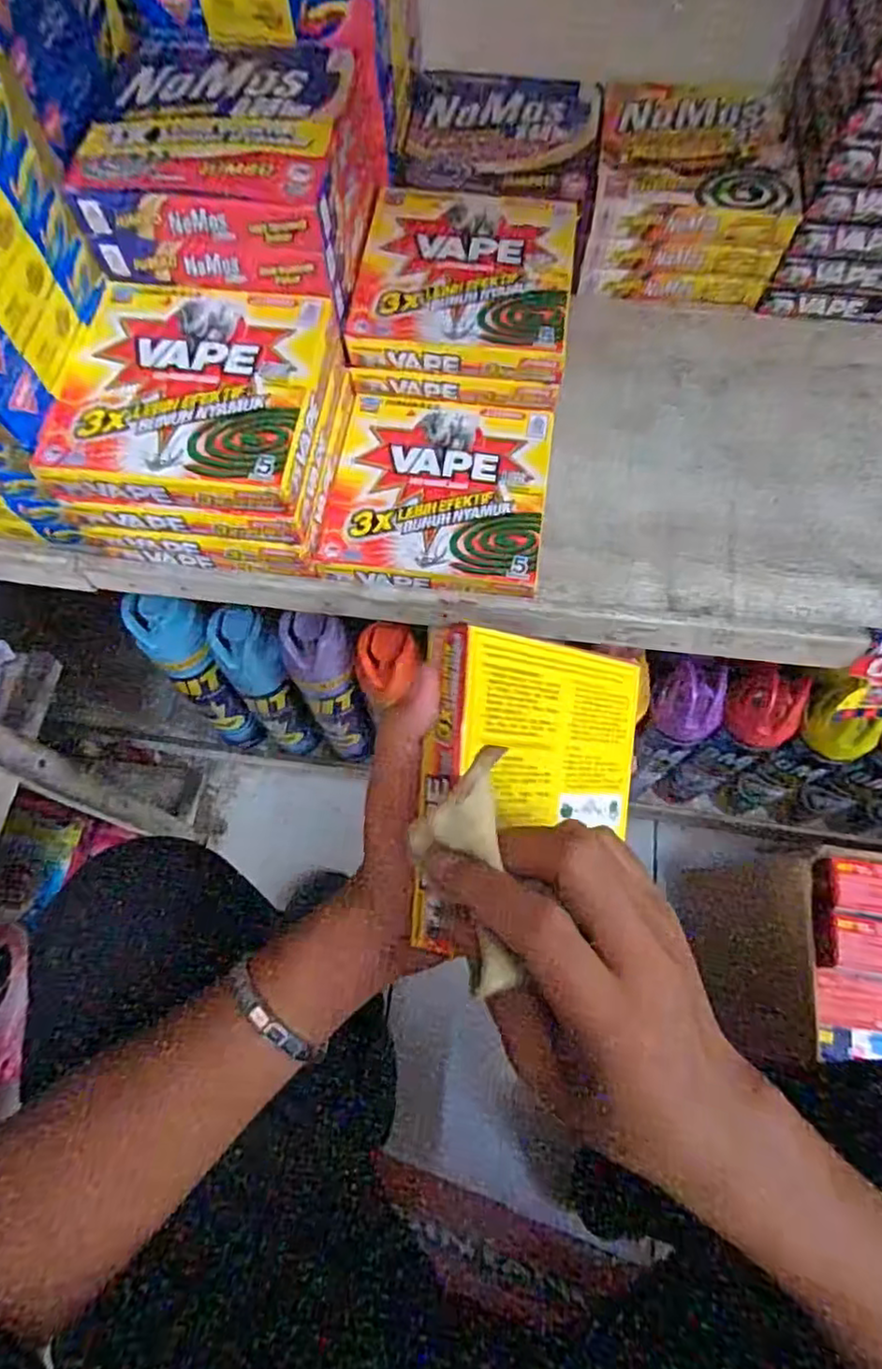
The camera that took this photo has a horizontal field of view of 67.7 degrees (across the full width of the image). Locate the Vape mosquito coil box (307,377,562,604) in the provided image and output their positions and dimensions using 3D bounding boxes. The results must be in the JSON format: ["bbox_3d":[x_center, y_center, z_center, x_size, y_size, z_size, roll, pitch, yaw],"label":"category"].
[{"bbox_3d":[-0.002,-0.120,0.419,0.133,0.028,0.132,9,67,4],"label":"Vape mosquito coil box"}]

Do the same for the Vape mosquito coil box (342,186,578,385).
[{"bbox_3d":[0.016,-0.262,0.425,0.132,0.022,0.142,7,67,3],"label":"Vape mosquito coil box"}]

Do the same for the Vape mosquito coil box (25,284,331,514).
[{"bbox_3d":[-0.136,-0.160,0.364,0.136,0.027,0.136,6,67,3],"label":"Vape mosquito coil box"}]

